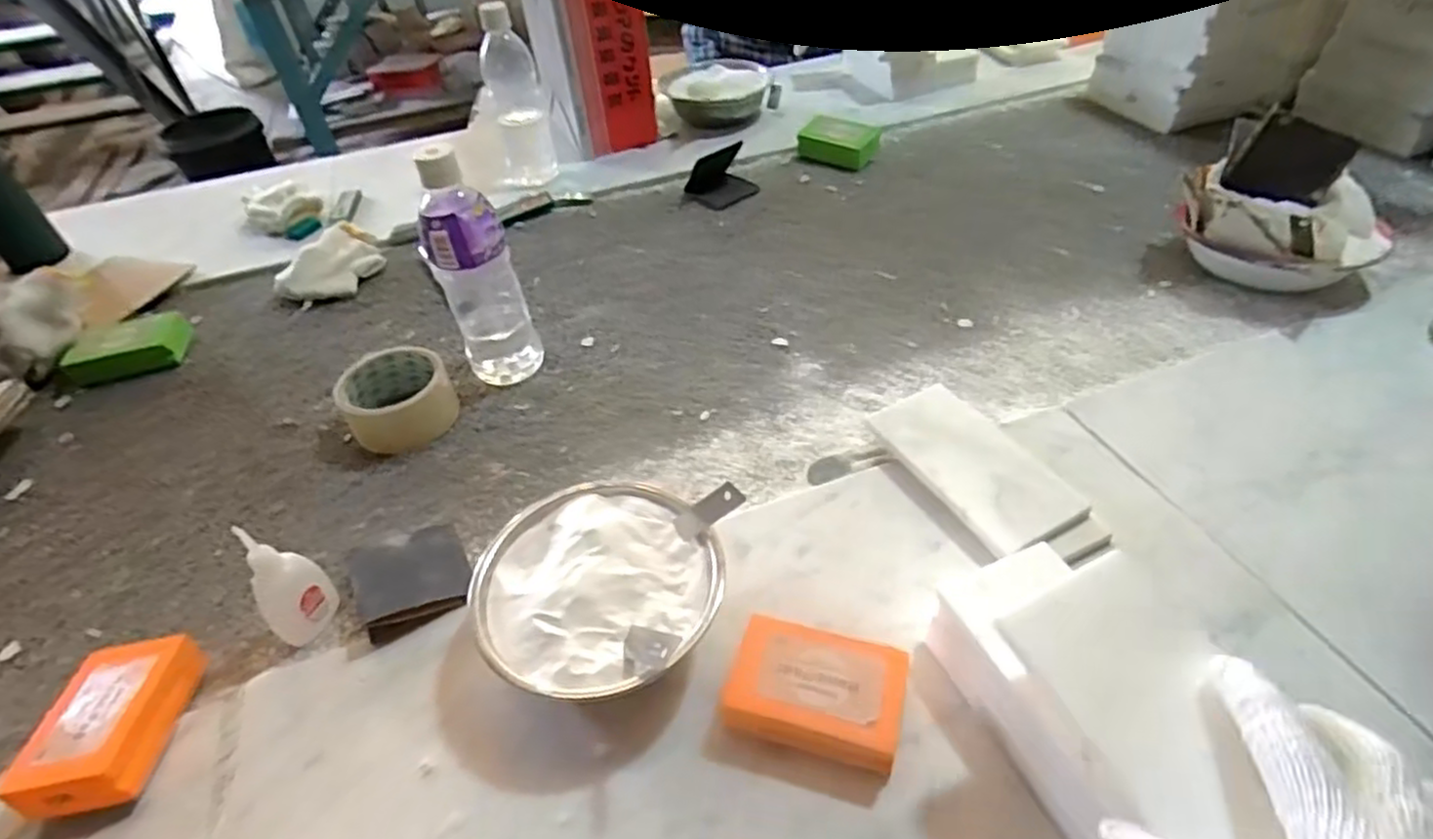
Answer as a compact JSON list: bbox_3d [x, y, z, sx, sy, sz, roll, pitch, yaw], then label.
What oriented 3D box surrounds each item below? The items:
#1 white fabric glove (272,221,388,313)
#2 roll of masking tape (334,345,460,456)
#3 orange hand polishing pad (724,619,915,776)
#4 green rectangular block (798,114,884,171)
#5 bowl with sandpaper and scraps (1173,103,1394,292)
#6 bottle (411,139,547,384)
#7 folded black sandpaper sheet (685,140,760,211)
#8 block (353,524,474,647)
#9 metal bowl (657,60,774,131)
[{"bbox_3d":[-0.426,-0.171,0.796,0.079,0.041,0.119,19,48,25],"label":"white fabric glove"},{"bbox_3d":[-0.276,-0.019,0.619,0.089,0.043,0.088,-22,45,-18],"label":"roll of masking tape"},{"bbox_3d":[0.055,0.154,0.397,0.091,0.035,0.066,9,45,15],"label":"orange hand polishing pad"},{"bbox_3d":[0.166,-0.368,0.951,0.097,0.035,0.070,22,50,26],"label":"green rectangular block"},{"bbox_3d":[0.530,-0.201,0.664,0.169,0.132,0.149,31,53,33],"label":"bowl with sandpaper and scraps"},{"bbox_3d":[-0.204,-0.125,0.608,0.065,0.198,0.067,-17,44,-13],"label":"bottle"},{"bbox_3d":[0.011,-0.304,0.892,0.084,0.045,0.066,-26,46,-21],"label":"folded black sandpaper sheet"},{"bbox_3d":[-0.207,0.105,0.490,0.066,0.033,0.081,-20,45,-15],"label":"block"},{"bbox_3d":[0.000,-0.476,1.033,0.149,0.069,0.157,-3,43,3],"label":"metal bowl"}]

